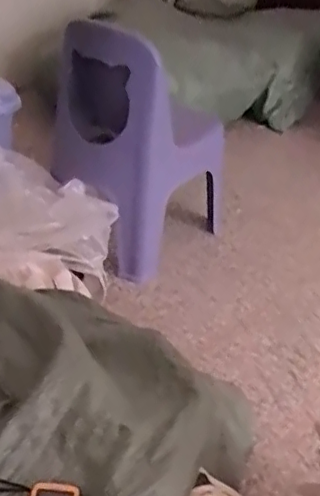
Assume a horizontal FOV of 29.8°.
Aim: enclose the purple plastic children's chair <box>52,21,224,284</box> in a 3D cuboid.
[{"bbox_3d":[-0.050,-0.278,1.534,0.387,0.565,0.347,-24,44,-38],"label":"purple plastic children's chair"}]

